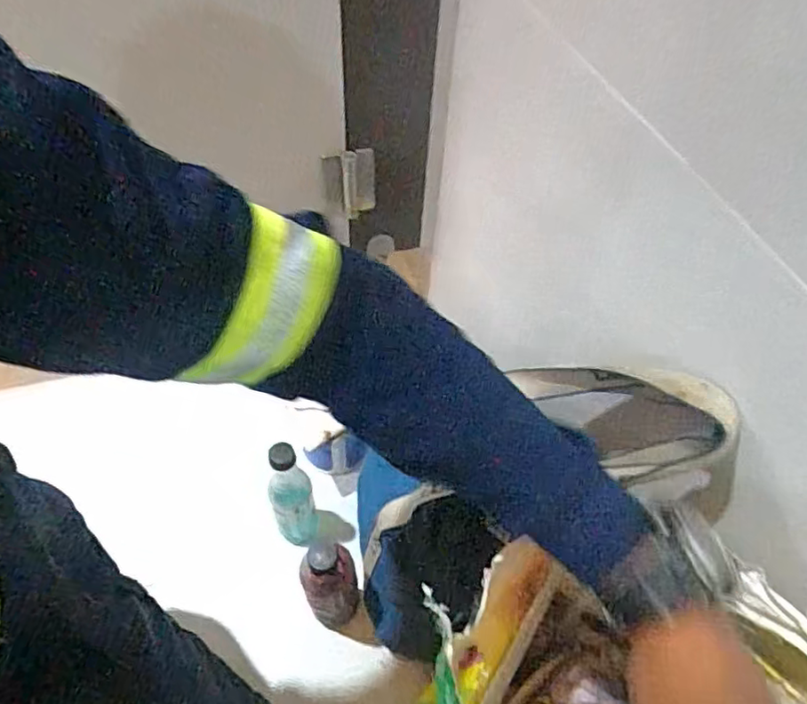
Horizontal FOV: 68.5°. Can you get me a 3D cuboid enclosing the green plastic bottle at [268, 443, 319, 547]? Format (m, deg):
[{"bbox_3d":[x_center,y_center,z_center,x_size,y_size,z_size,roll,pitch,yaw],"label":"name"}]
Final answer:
[{"bbox_3d":[-0.141,0.190,0.753,0.052,0.215,0.054,2,52,-2],"label":"green plastic bottle"}]

